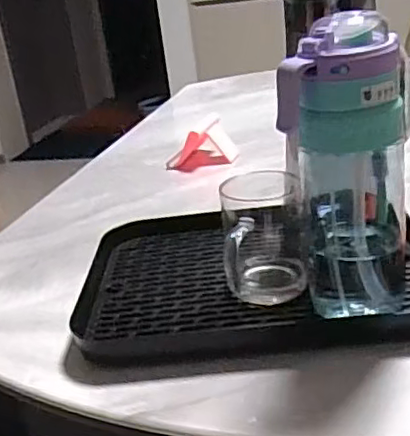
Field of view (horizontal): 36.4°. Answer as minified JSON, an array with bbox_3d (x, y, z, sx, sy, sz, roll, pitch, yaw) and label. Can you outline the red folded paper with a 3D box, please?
[{"bbox_3d":[-0.004,-0.111,0.963,0.101,0.061,0.089,-6,24,4],"label":"red folded paper"}]

